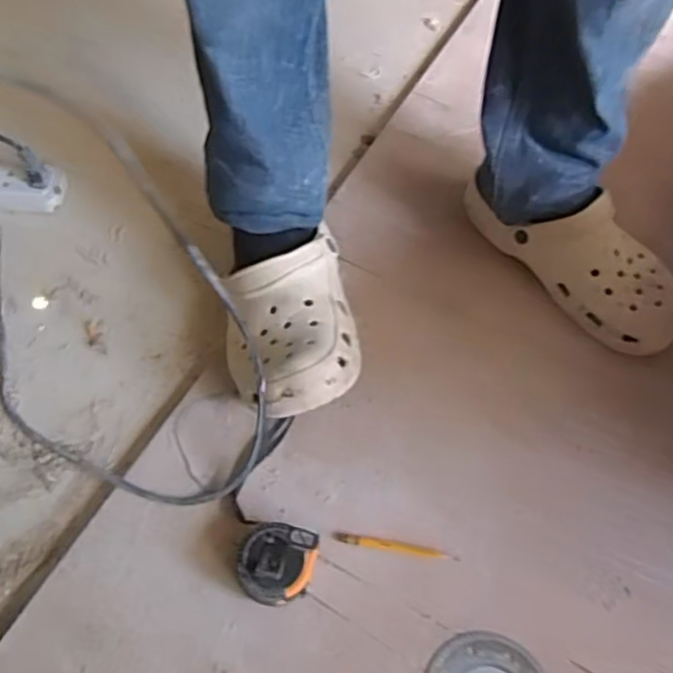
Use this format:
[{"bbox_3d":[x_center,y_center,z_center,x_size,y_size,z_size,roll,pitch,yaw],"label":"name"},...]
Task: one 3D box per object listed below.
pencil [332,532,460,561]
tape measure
[{"bbox_3d":[0.049,0.174,0.556,0.104,0.008,0.009,9,57,2],"label":"pencil"},{"bbox_3d":[-0.048,0.180,0.528,0.057,0.037,0.059,17,58,7],"label":"tape measure"}]

